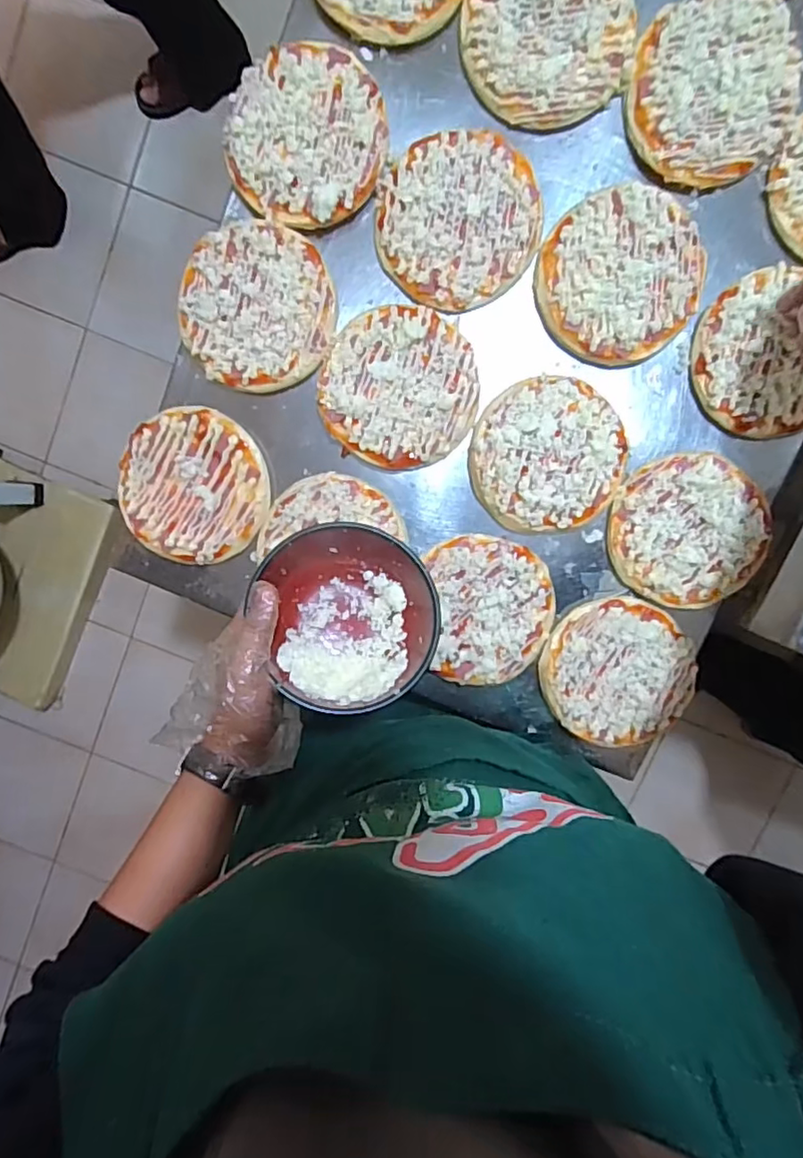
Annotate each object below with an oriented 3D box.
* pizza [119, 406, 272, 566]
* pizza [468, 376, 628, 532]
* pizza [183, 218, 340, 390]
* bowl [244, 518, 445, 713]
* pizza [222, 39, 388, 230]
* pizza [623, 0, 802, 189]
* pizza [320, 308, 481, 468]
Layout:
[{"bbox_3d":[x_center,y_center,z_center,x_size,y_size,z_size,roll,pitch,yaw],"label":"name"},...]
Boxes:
[{"bbox_3d":[-0.205,-0.091,0.587,0.144,0.009,0.148,0,98,1],"label":"pizza"},{"bbox_3d":[0.140,-0.119,0.569,0.142,0.025,0.139,-1,98,1],"label":"pizza"},{"bbox_3d":[-0.136,-0.255,0.559,0.143,0.012,0.145,4,98,0],"label":"pizza"},{"bbox_3d":[-0.042,0.025,0.471,0.152,0.072,0.152,2,74,-9],"label":"bowl"},{"bbox_3d":[-0.086,-0.401,0.536,0.140,0.013,0.146,4,98,0],"label":"pizza"},{"bbox_3d":[0.275,-0.432,0.521,0.139,0.026,0.147,0,98,1],"label":"pizza"},{"bbox_3d":[-0.002,-0.181,0.560,0.147,0.015,0.146,31,97,-4],"label":"pizza"}]

